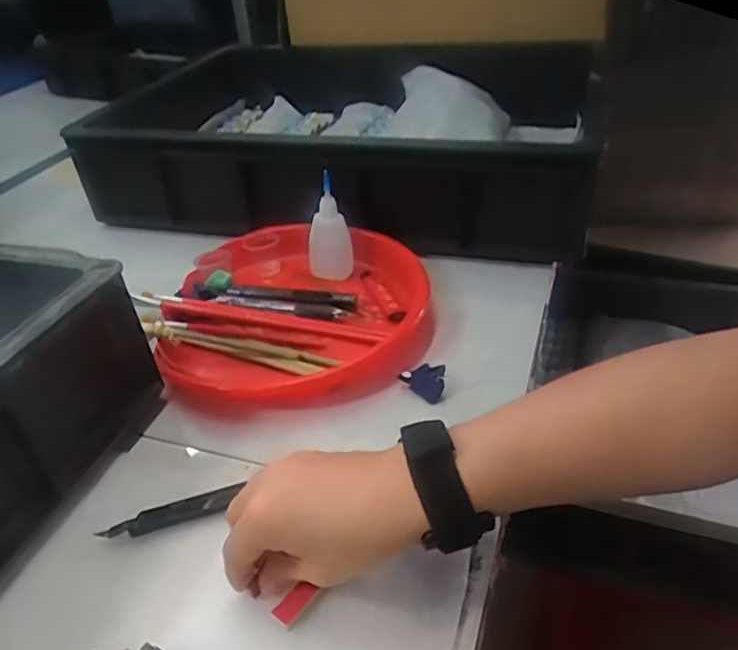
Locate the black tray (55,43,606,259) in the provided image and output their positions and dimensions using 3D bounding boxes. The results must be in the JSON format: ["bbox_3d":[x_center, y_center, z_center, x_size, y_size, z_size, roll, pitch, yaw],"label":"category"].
[{"bbox_3d":[-0.004,-0.264,0.776,0.573,0.112,0.431,10,40,18],"label":"black tray"}]

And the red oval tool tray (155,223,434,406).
[{"bbox_3d":[-0.065,-0.016,0.546,0.240,0.033,0.235,-9,38,-6],"label":"red oval tool tray"}]

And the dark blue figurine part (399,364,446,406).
[{"bbox_3d":[0.042,0.040,0.463,0.017,0.024,0.035,-32,45,-31],"label":"dark blue figurine part"}]

